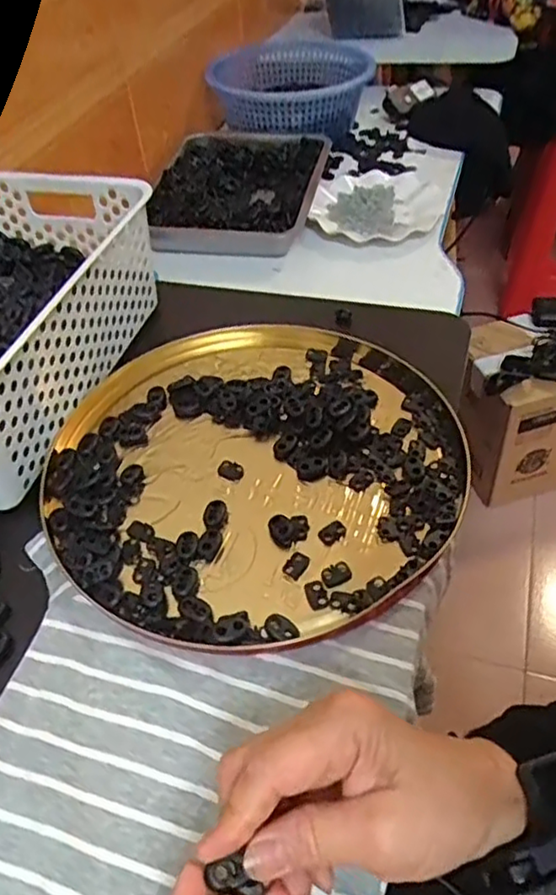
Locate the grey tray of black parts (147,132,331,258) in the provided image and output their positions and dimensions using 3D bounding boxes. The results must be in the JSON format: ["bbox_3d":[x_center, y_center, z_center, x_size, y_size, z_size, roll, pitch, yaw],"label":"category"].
[{"bbox_3d":[-0.058,-0.382,0.962,0.223,0.049,0.322,7,47,11],"label":"grey tray of black parts"}]

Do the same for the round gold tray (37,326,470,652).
[{"bbox_3d":[-0.017,0.007,0.473,0.289,0.020,0.277,-1,47,1],"label":"round gold tray"}]

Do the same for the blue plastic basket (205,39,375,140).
[{"bbox_3d":[0.031,-0.624,1.126,0.250,0.078,0.281,10,49,11],"label":"blue plastic basket"}]

